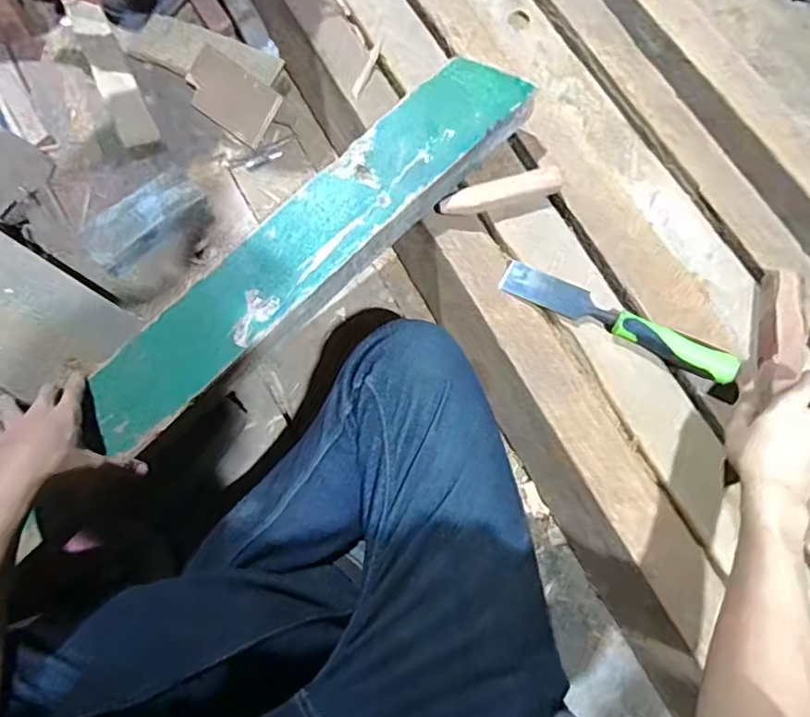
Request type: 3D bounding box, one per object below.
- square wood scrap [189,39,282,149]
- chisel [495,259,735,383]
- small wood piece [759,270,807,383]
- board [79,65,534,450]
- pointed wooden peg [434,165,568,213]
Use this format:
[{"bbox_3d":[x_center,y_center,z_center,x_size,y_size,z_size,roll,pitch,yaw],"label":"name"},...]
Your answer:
[{"bbox_3d":[-0.254,-0.381,0.820,0.143,0.006,0.087,35,85,0],"label":"square wood scrap"},{"bbox_3d":[0.227,-0.045,0.606,0.251,0.038,0.040,28,75,7],"label":"chisel"},{"bbox_3d":[0.415,-0.036,0.618,0.038,0.027,0.133,12,70,2],"label":"small wood piece"},{"bbox_3d":[-0.100,-0.124,0.618,0.576,0.043,0.106,-43,79,-8],"label":"board"},{"bbox_3d":[0.110,-0.193,0.661,0.153,0.022,0.031,-14,74,-6],"label":"pointed wooden peg"}]

